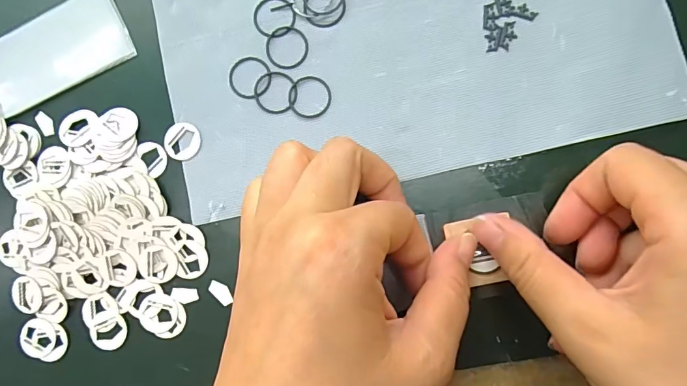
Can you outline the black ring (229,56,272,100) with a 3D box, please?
[{"bbox_3d":[-0.045,-0.056,0.214,0.021,0.004,0.021,0,85,4],"label":"black ring"}]

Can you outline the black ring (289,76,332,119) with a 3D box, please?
[{"bbox_3d":[-0.016,-0.046,0.211,0.021,0.004,0.021,0,85,4],"label":"black ring"}]

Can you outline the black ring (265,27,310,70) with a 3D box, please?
[{"bbox_3d":[-0.027,-0.071,0.214,0.021,0.004,0.021,0,85,4],"label":"black ring"}]

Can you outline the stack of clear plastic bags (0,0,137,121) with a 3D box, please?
[{"bbox_3d":[-0.145,-0.071,0.224,0.074,0.005,0.043,-28,84,2],"label":"stack of clear plastic bags"}]

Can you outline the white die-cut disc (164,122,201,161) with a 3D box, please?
[{"bbox_3d":[-0.078,-0.025,0.214,0.017,0.004,0.018,0,85,4],"label":"white die-cut disc"}]

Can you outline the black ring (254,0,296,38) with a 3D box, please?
[{"bbox_3d":[-0.034,-0.086,0.216,0.020,0.004,0.022,0,85,4],"label":"black ring"}]

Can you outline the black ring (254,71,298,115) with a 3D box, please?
[{"bbox_3d":[-0.033,-0.048,0.213,0.022,0.004,0.020,0,85,4],"label":"black ring"}]

